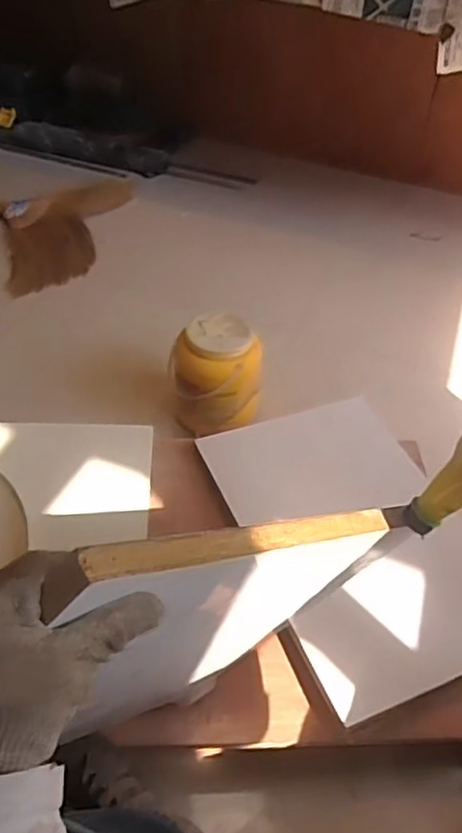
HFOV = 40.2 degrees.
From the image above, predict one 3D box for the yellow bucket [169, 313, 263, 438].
[{"bbox_3d":[-0.026,-0.069,1.208,0.145,0.235,0.141,3,47,-3],"label":"yellow bucket"}]

